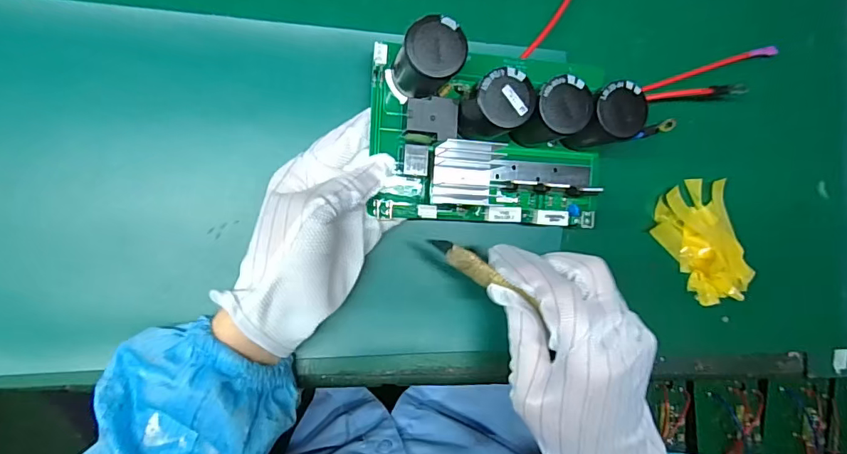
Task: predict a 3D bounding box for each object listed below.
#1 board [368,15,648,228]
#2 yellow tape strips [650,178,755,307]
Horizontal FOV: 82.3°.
[{"bbox_3d":[0.049,-0.058,0.296,0.154,0.061,0.108,1,89,-10],"label":"board"},{"bbox_3d":[0.214,0.013,0.364,0.064,0.014,0.094,-26,94,-9],"label":"yellow tape strips"}]

